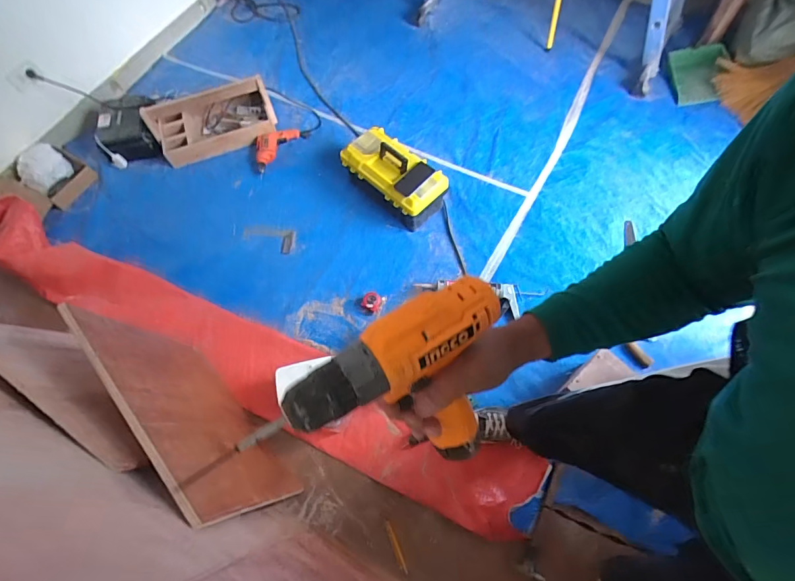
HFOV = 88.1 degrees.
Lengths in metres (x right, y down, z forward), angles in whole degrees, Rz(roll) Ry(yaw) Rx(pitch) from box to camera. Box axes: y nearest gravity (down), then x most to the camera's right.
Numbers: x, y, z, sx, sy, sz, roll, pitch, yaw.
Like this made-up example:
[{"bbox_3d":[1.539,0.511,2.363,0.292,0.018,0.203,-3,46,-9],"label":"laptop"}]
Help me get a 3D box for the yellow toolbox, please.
[{"bbox_3d":[-0.005,-0.421,1.557,0.208,0.208,0.380,-41,66,-18],"label":"yellow toolbox"}]

